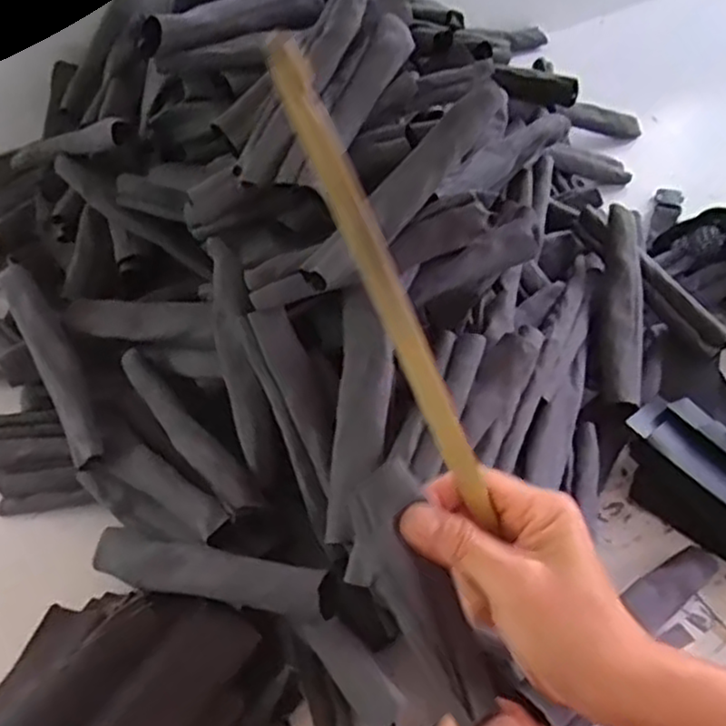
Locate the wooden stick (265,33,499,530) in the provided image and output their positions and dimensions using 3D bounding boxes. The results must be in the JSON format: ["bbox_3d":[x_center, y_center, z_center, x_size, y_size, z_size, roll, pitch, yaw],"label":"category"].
[{"bbox_3d":[0.012,-0.025,0.309,0.015,0.223,0.007,-1,32,46],"label":"wooden stick"}]

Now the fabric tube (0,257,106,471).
[{"bbox_3d":[-0.250,-0.003,0.584,0.030,0.025,0.183,-23,74,-24],"label":"fabric tube"}]

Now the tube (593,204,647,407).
[{"bbox_3d":[0.224,-0.051,0.622,0.046,0.033,0.179,8,71,4],"label":"tube"}]

